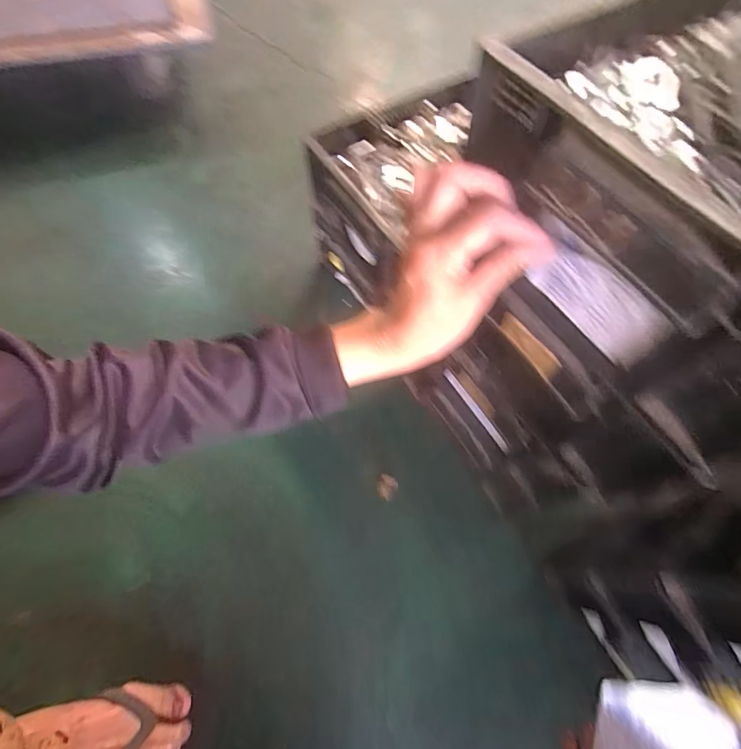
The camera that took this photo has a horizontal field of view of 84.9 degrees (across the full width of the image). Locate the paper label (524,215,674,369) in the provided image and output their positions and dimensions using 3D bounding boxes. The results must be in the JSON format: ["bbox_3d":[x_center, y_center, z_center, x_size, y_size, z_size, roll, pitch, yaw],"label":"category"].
[{"bbox_3d":[0.130,-0.045,0.240,0.004,0.054,0.087,-33,70,-10],"label":"paper label"}]

